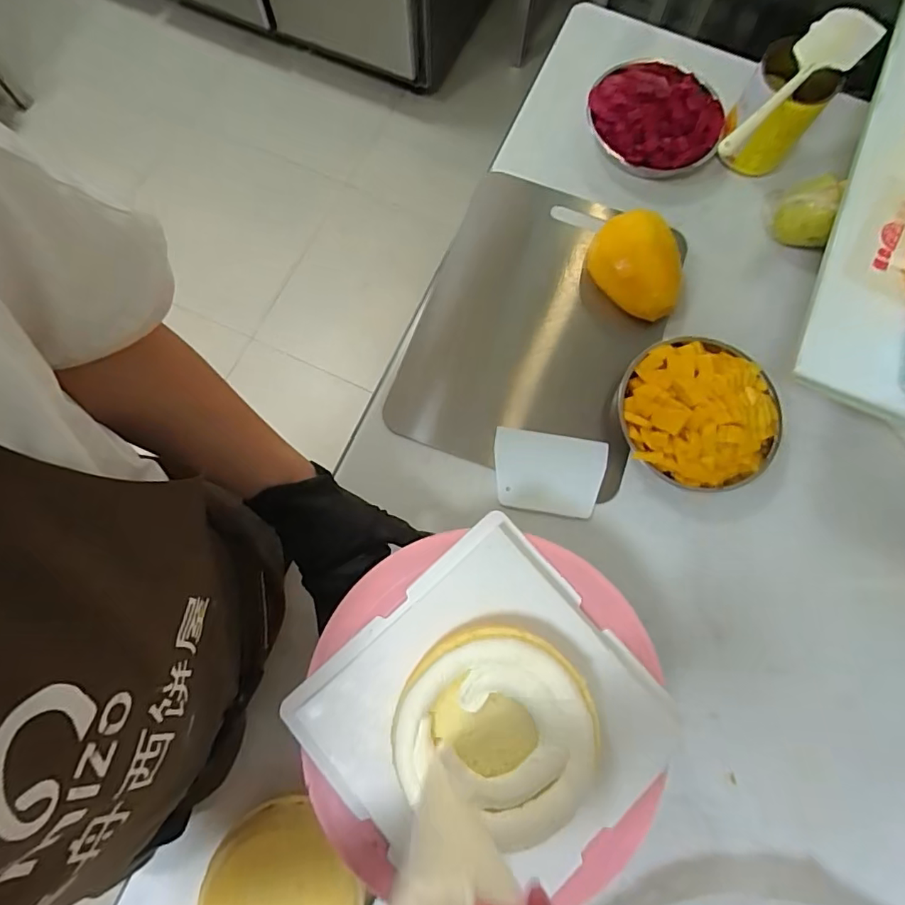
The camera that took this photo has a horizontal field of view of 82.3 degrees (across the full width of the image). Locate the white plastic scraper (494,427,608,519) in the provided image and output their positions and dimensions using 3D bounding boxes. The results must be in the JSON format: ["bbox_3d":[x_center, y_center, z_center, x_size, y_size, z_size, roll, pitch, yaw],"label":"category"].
[{"bbox_3d":[0.112,0.023,0.607,0.128,0.009,0.092,9,79,2],"label":"white plastic scraper"}]

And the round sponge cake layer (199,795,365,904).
[{"bbox_3d":[-0.155,0.400,0.472,0.132,0.063,0.134,0,76,-1],"label":"round sponge cake layer"}]

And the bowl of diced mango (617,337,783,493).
[{"bbox_3d":[0.287,-0.048,0.600,0.176,0.067,0.175,0,76,-1],"label":"bowl of diced mango"}]

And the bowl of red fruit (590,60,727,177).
[{"bbox_3d":[0.274,-0.457,0.704,0.175,0.072,0.163,0,76,-1],"label":"bowl of red fruit"}]

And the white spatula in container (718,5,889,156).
[{"bbox_3d":[0.406,-0.439,0.621,0.070,0.035,0.299,44,80,9],"label":"white spatula in container"}]

